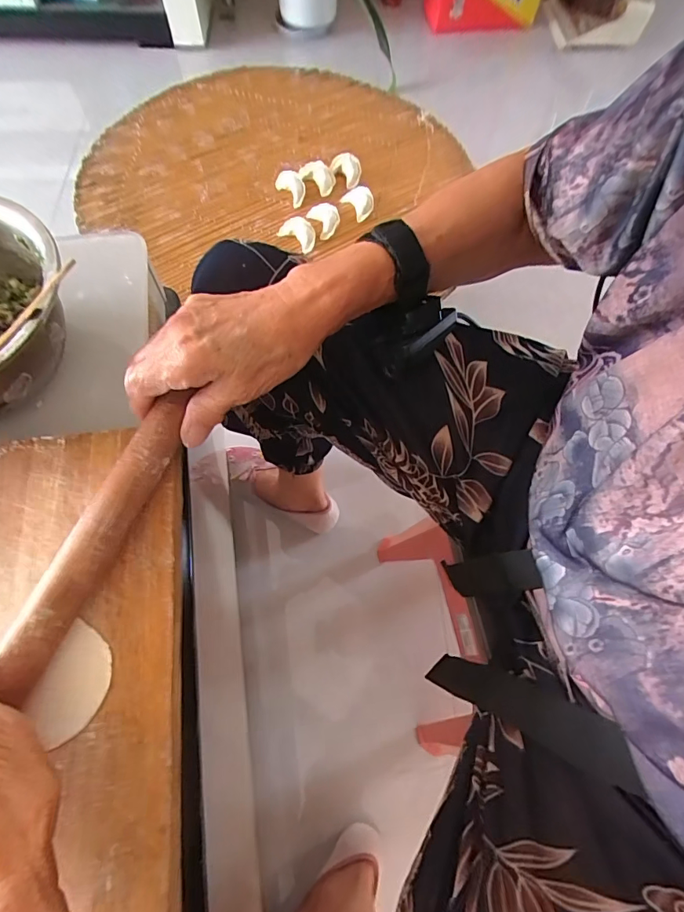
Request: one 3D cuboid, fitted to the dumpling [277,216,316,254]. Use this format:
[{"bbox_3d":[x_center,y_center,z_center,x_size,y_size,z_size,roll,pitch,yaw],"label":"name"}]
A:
[{"bbox_3d":[-0.062,-0.344,0.681,0.064,0.016,0.044,34,69,12],"label":"dumpling"}]

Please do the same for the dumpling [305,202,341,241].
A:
[{"bbox_3d":[-0.023,-0.369,0.689,0.047,0.014,0.065,-24,69,-12],"label":"dumpling"}]

